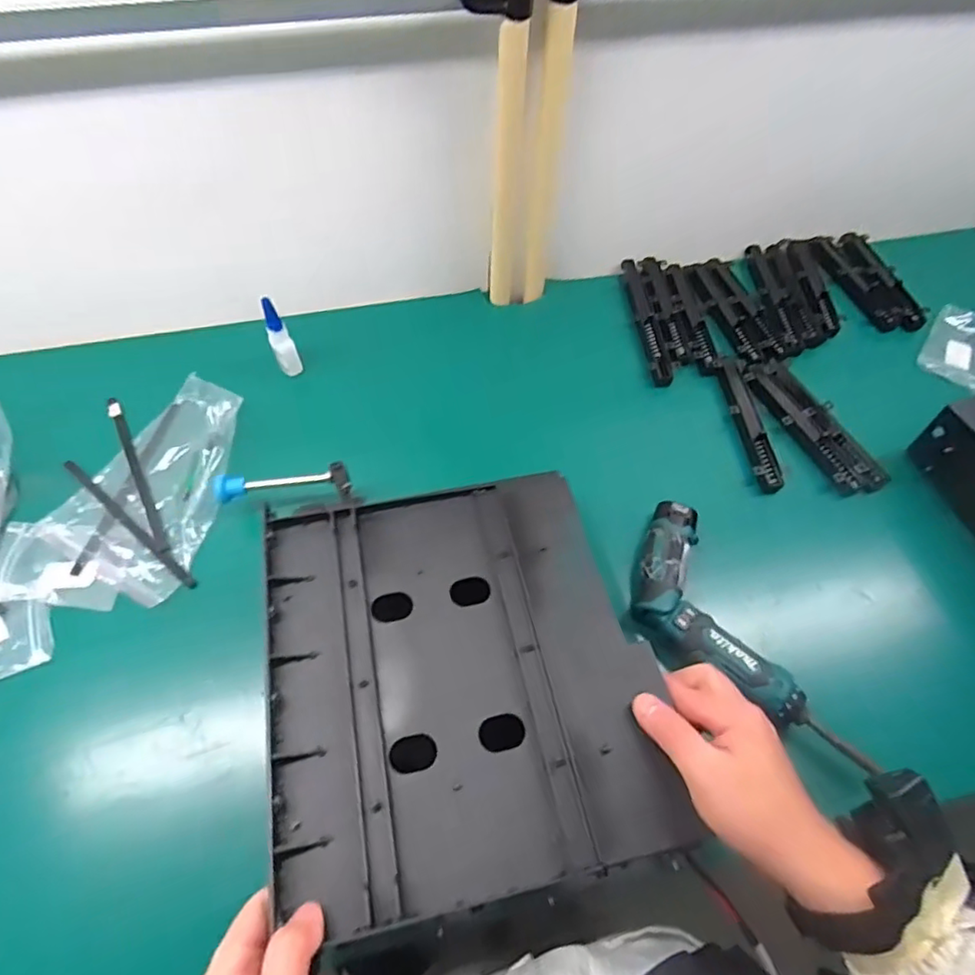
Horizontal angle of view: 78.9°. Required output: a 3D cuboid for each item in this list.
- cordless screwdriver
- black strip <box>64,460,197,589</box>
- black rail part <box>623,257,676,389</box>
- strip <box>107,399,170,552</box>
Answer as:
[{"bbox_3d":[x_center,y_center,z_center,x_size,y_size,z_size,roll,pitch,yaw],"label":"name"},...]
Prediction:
[{"bbox_3d":[0.211,0.142,0.550,0.110,0.054,0.275,-19,62,-13],"label":"cordless screwdriver"},{"bbox_3d":[-0.377,0.036,0.621,0.219,0.007,0.012,36,64,18],"label":"black strip"},{"bbox_3d":[0.203,-0.221,0.764,0.028,0.015,0.212,-6,60,-6],"label":"black rail part"},{"bbox_3d":[-0.387,-0.019,0.653,0.012,0.012,0.217,-26,63,-16],"label":"strip"}]

